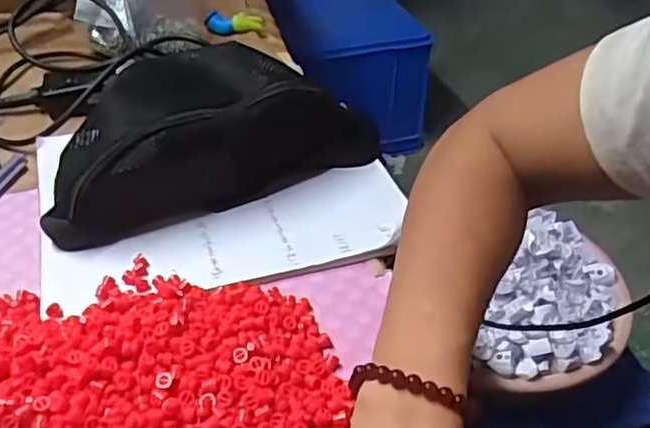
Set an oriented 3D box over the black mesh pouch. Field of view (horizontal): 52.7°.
[{"bbox_3d":[-0.104,-0.075,0.554,0.277,0.082,0.139,-20,46,-25],"label":"black mesh pouch"}]

